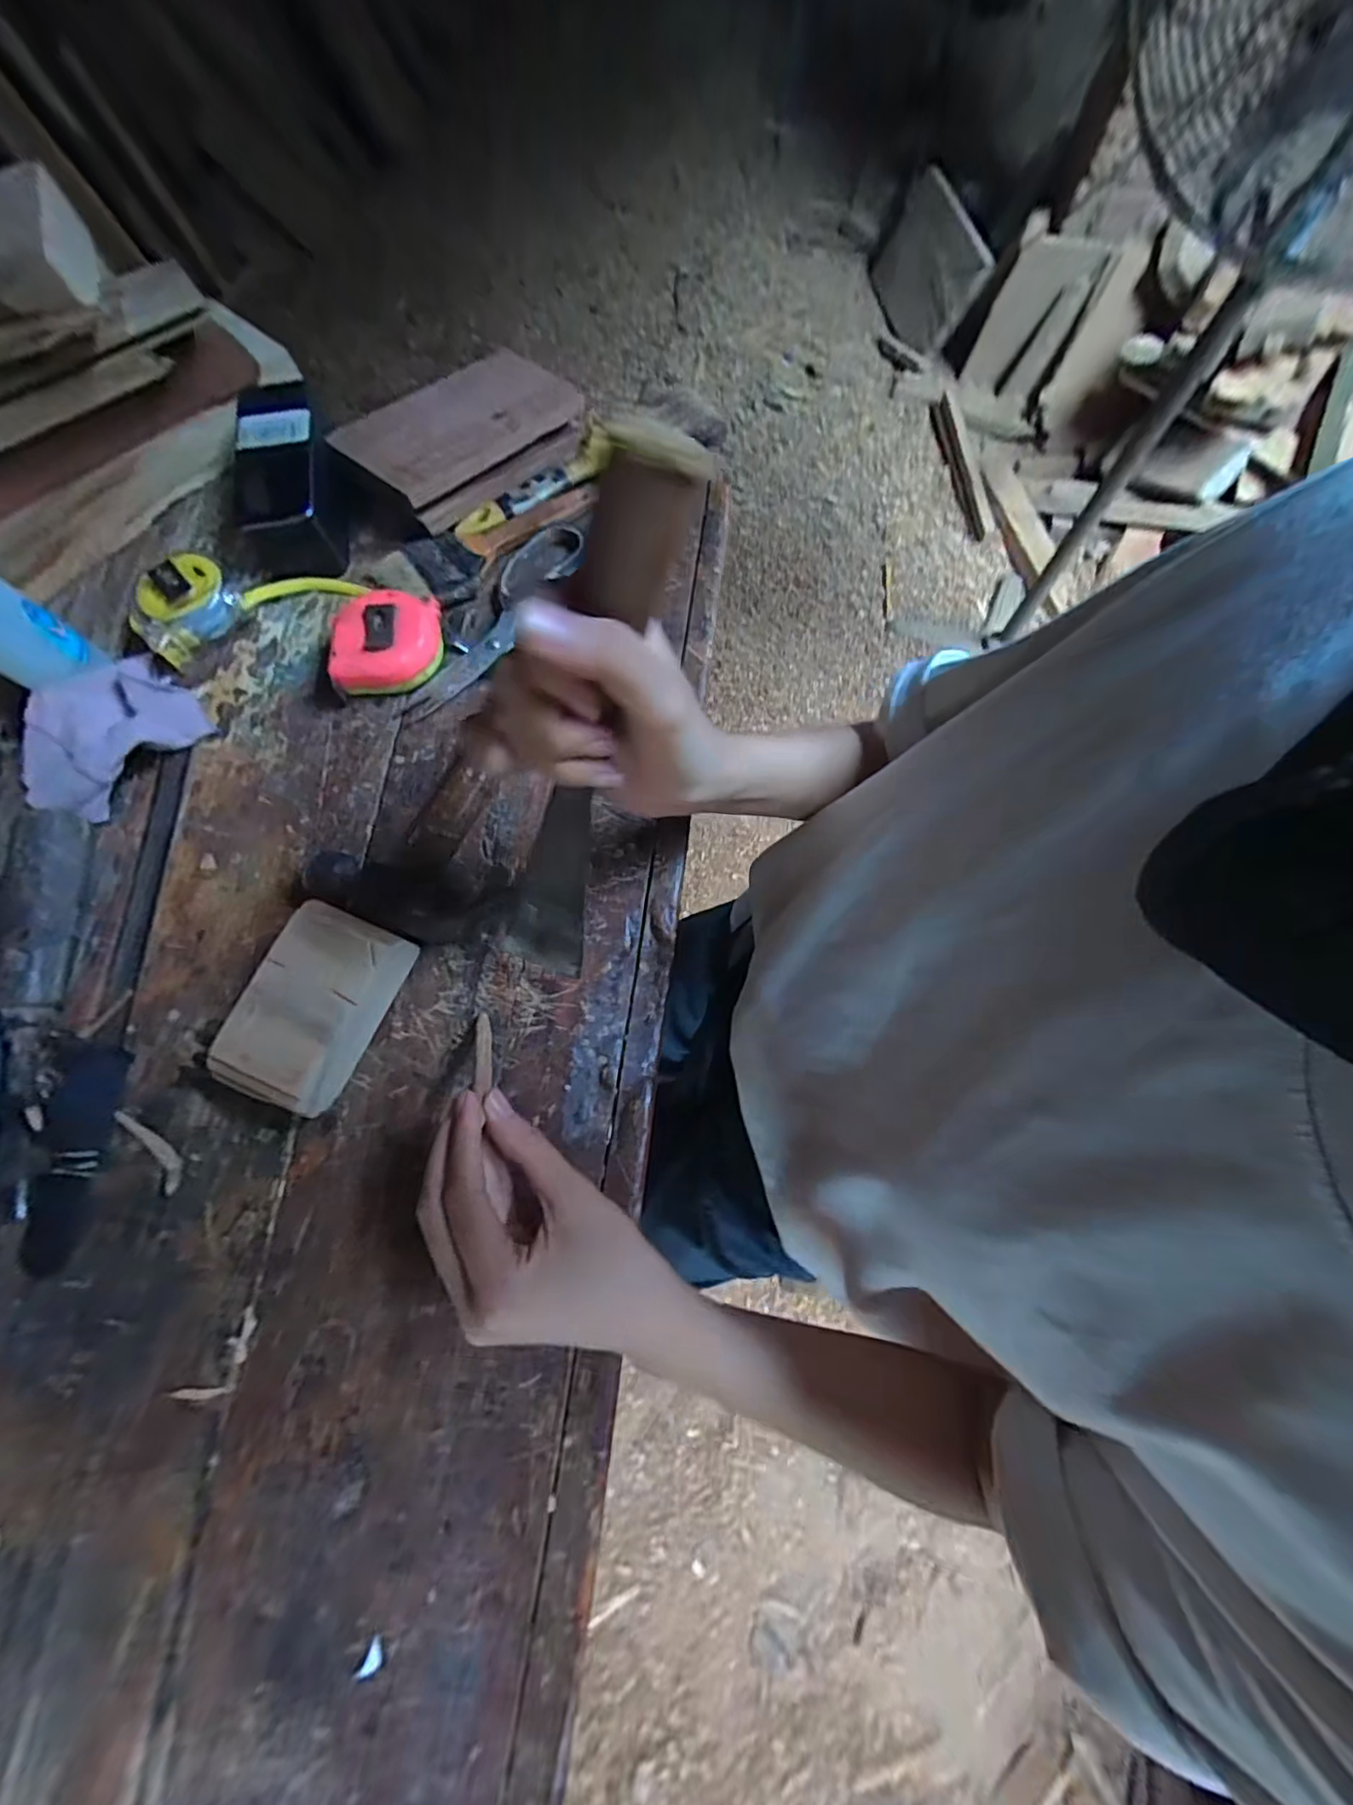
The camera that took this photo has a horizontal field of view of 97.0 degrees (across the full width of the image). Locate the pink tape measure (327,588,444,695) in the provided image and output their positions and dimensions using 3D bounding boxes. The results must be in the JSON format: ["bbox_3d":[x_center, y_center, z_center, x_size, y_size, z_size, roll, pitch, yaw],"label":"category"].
[{"bbox_3d":[-0.193,-0.176,0.399,0.068,0.028,0.060,-10,74,-3],"label":"pink tape measure"}]

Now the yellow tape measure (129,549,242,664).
[{"bbox_3d":[-0.338,-0.203,0.411,0.054,0.034,0.066,40,77,11],"label":"yellow tape measure"}]

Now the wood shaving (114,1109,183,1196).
[{"bbox_3d":[-0.286,0.133,0.327,0.014,0.004,0.056,-42,78,-11],"label":"wood shaving"}]

